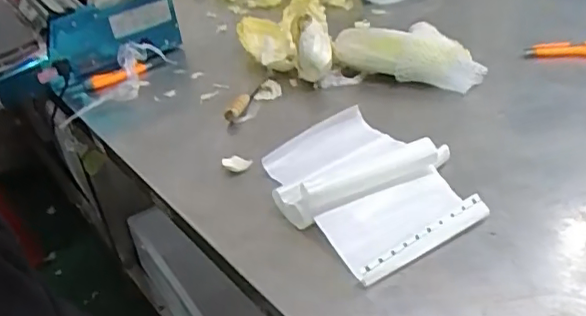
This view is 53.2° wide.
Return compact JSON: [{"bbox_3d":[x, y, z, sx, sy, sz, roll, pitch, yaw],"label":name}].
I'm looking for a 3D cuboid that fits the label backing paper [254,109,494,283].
[{"bbox_3d":[0.112,0.031,0.877,0.253,0.064,0.320,-23,37,-22],"label":"label backing paper"}]

